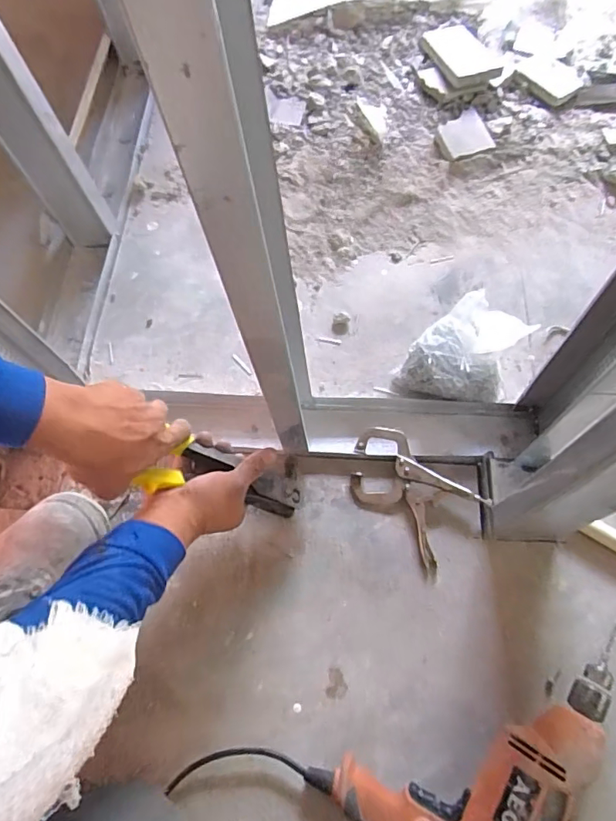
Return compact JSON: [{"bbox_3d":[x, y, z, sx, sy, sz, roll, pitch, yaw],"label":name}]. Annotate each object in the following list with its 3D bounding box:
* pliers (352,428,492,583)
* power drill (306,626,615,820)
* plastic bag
[{"bbox_3d":[0.116,0.097,0.596,0.162,0.016,0.106,40,76,18],"label":"pliers"},{"bbox_3d":[0.177,0.350,0.466,0.325,0.060,0.145,-23,68,-5],"label":"power drill"},{"bbox_3d":[0.194,-0.067,0.628,0.129,0.081,0.140,33,74,16],"label":"plastic bag"}]

